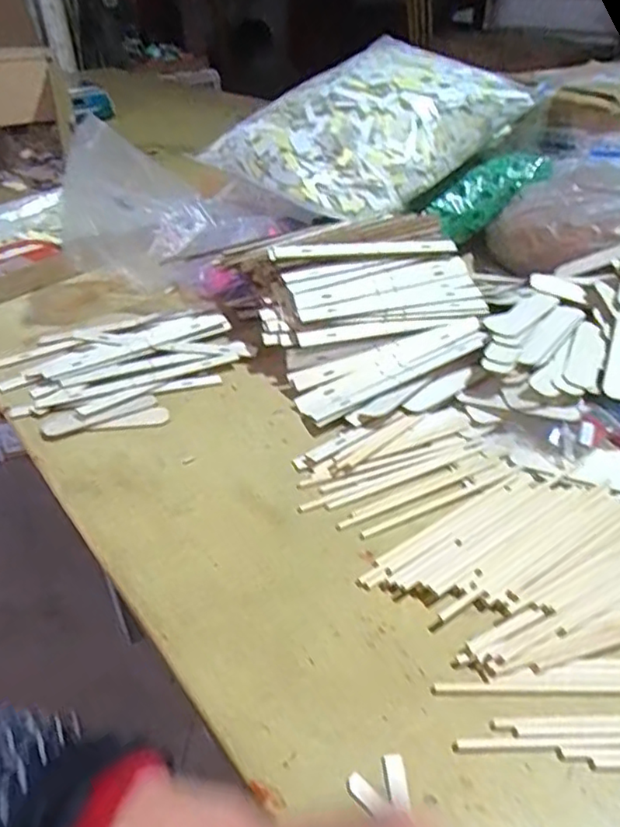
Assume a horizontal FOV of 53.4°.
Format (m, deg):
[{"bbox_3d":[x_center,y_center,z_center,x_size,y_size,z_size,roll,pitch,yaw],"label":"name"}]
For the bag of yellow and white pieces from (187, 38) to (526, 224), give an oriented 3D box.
[{"bbox_3d":[0.073,-0.372,0.787,0.319,0.132,0.260,-32,48,-33],"label":"bag of yellow and white pieces"}]

